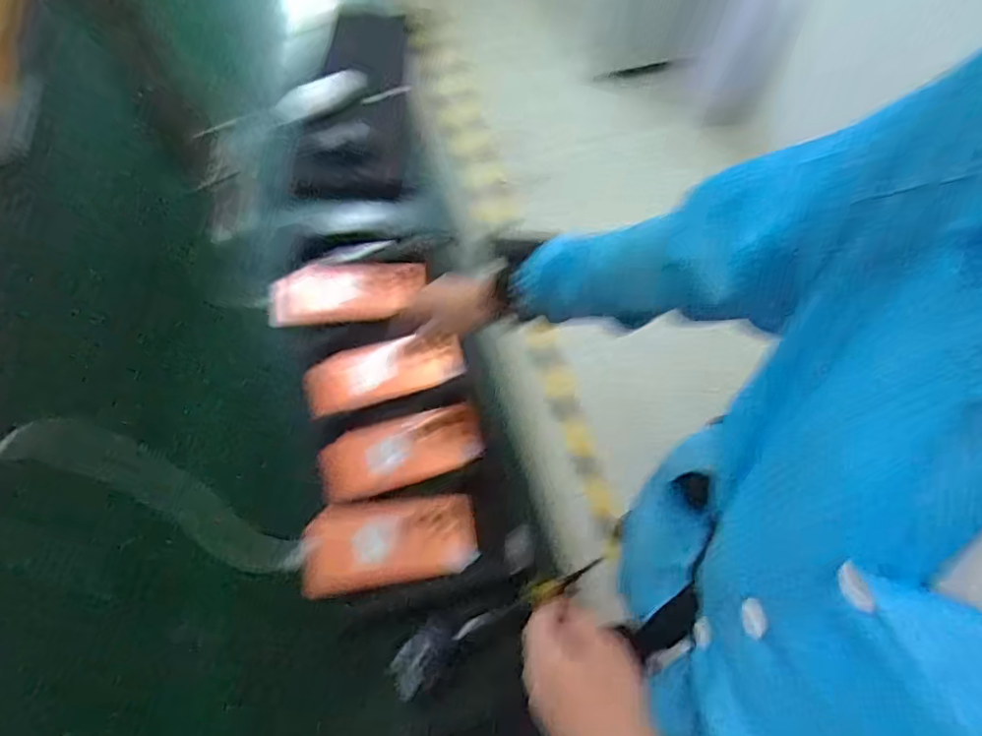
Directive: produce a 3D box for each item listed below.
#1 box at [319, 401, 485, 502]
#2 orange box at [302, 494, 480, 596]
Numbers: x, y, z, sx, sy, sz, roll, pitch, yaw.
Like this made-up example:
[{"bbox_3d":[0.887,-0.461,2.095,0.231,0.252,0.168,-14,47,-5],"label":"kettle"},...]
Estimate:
[{"bbox_3d":[-0.109,0.099,0.725,0.192,0.029,0.085,-16,63,-6],"label":"box"},{"bbox_3d":[-0.111,0.189,0.661,0.183,0.026,0.092,-10,61,-3],"label":"orange box"}]

